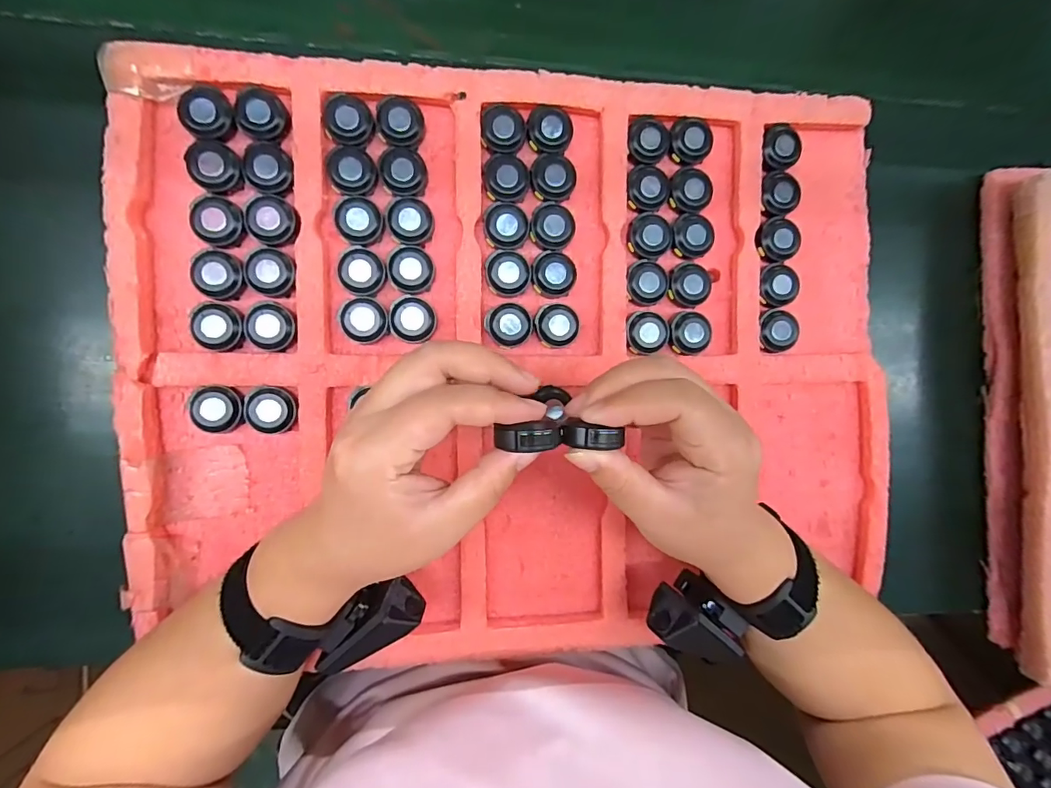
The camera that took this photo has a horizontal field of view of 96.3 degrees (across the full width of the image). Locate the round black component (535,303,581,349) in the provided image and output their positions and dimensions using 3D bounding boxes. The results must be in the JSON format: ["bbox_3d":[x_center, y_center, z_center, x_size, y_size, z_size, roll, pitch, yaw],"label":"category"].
[{"bbox_3d":[0.021,-0.046,0.316,0.029,0.011,0.028,0,94,-7],"label":"round black component"}]

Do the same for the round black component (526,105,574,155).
[{"bbox_3d":[0.016,-0.174,0.310,0.030,0.009,0.029,0,94,-7],"label":"round black component"}]

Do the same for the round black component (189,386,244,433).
[{"bbox_3d":[-0.187,0.009,0.287,0.029,0.013,0.027,0,94,-7],"label":"round black component"}]

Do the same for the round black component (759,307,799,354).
[{"bbox_3d":[0.179,-0.045,0.334,0.030,0.010,0.030,0,94,-7],"label":"round black component"}]

